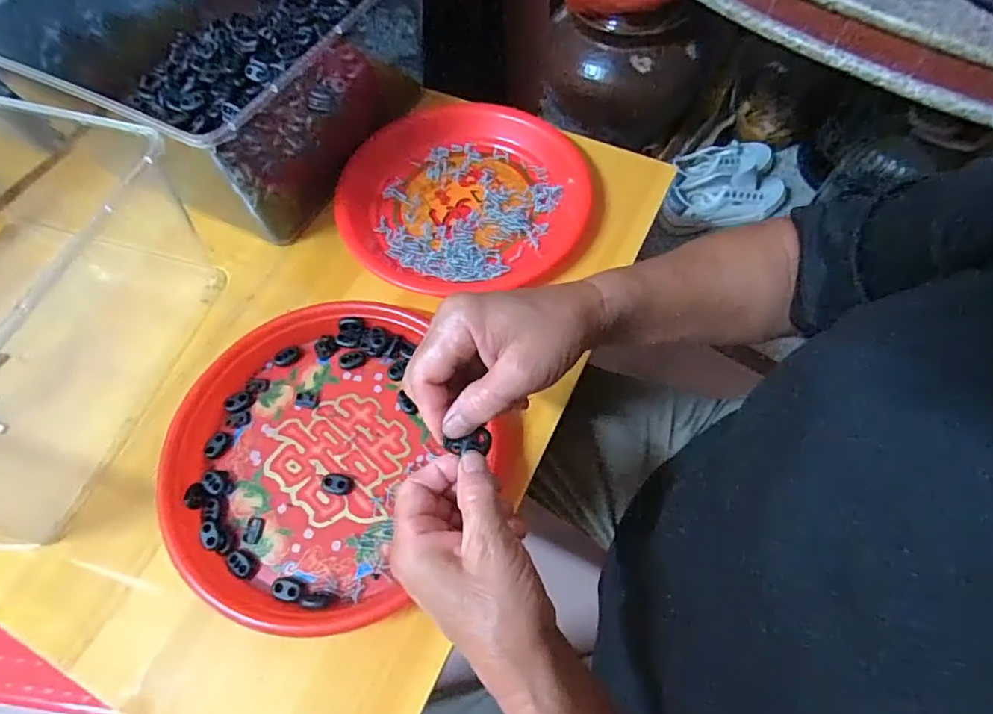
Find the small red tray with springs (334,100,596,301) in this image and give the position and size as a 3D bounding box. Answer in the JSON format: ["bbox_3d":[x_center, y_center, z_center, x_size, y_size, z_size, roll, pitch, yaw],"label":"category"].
[{"bbox_3d":[-0.029,-0.154,0.515,0.234,0.023,0.216,-39,67,-16],"label":"small red tray with springs"}]

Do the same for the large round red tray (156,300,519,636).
[{"bbox_3d":[-0.115,0.070,0.405,0.249,0.032,0.235,-1,63,2],"label":"large round red tray"}]

